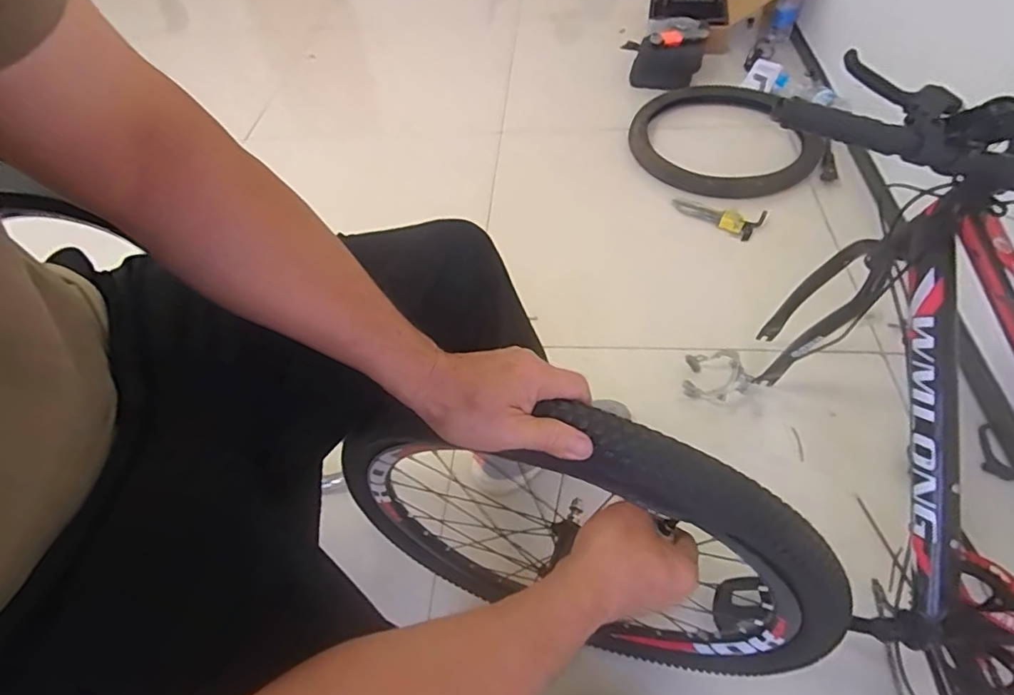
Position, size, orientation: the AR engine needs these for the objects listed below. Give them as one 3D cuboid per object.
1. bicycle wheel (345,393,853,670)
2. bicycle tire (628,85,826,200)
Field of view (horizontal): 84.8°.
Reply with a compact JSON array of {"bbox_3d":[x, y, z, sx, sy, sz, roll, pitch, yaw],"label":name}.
[{"bbox_3d":[0.064,0.212,0.586,0.494,0.491,0.061,13,53,15],"label":"bicycle wheel"},{"bbox_3d":[0.588,-0.562,1.496,0.473,0.082,0.474,-2,51,3],"label":"bicycle tire"}]

